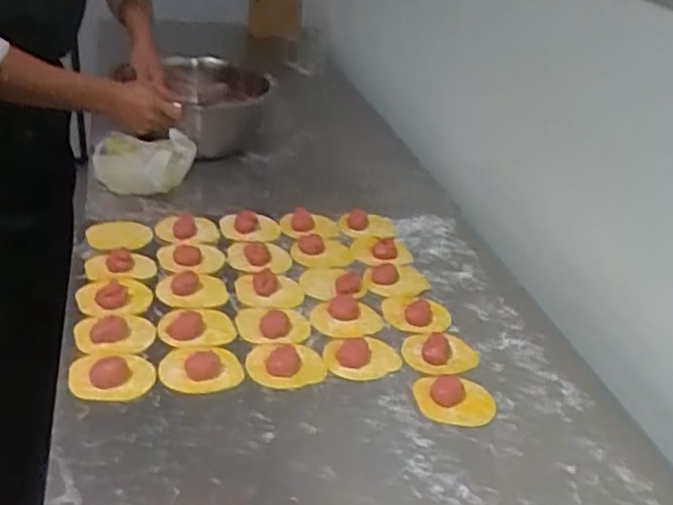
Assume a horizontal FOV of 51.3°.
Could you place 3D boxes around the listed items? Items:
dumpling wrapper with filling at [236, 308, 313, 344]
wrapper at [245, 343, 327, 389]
[{"bbox_3d":[-0.078,0.088,0.858,0.089,0.012,0.060,6,32,2],"label":"dumpling wrapper with filling"},{"bbox_3d":[-0.058,0.121,0.796,0.088,0.021,0.068,2,32,-5],"label":"wrapper"}]

